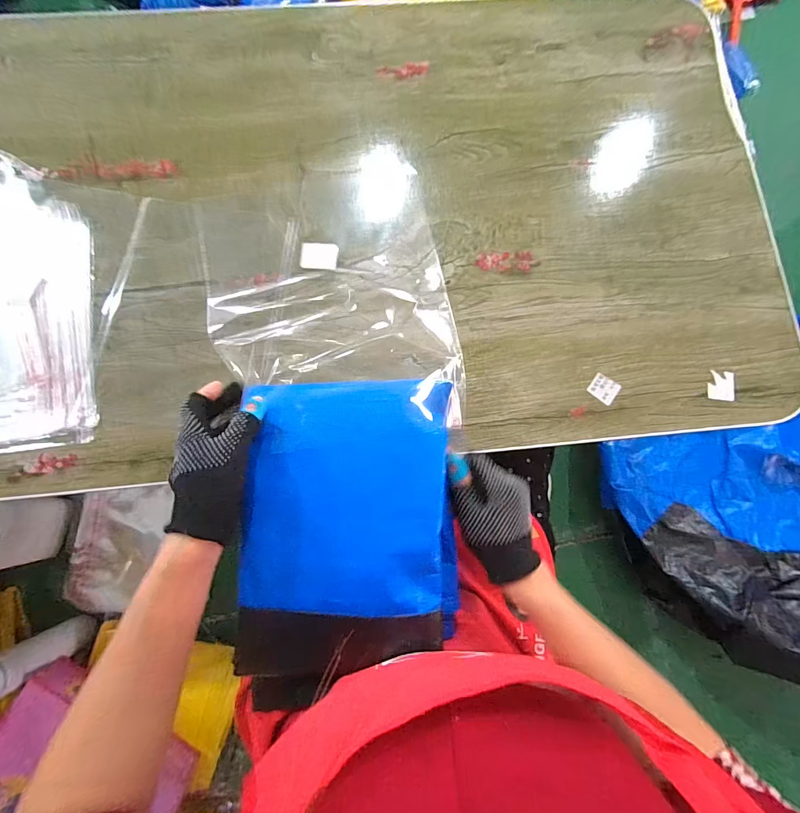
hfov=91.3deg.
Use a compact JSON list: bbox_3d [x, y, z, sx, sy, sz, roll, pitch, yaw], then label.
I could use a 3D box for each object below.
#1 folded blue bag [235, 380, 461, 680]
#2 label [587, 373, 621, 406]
[{"bbox_3d":[-0.046,0.102,0.351,0.189,0.044,0.244,-3,80,-2],"label":"folded blue bag"},{"bbox_3d":[0.228,-0.020,0.436,0.030,0.004,0.028,36,81,5],"label":"label"}]

